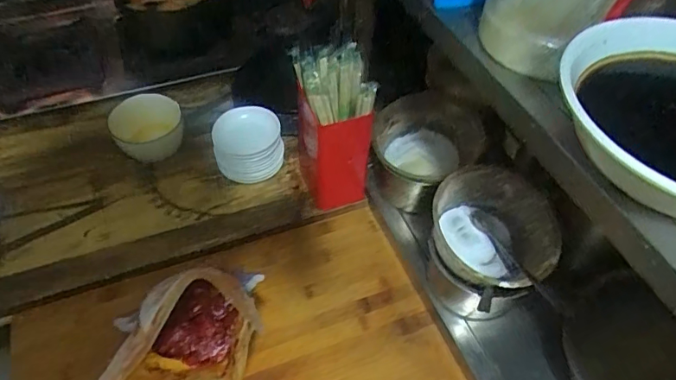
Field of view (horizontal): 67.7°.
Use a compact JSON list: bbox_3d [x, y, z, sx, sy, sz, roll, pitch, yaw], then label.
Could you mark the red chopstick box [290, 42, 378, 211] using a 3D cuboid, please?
[{"bbox_3d":[-0.009,-0.073,0.678,0.081,0.226,0.091,-10,53,-11],"label":"red chopstick box"}]

